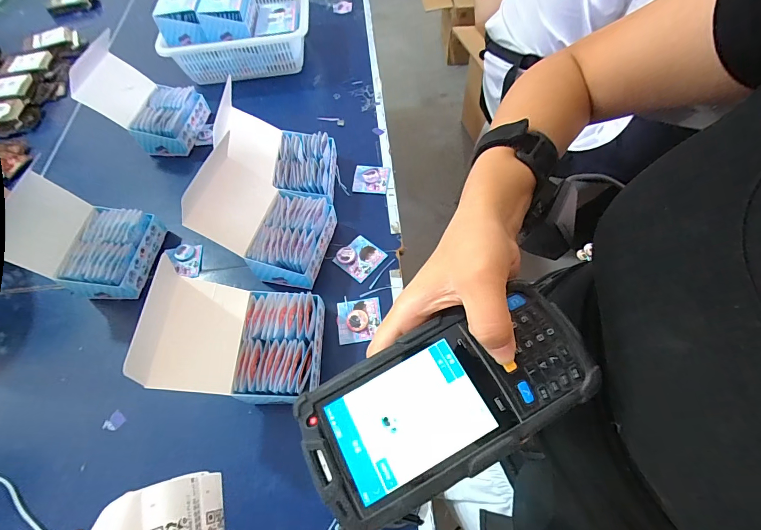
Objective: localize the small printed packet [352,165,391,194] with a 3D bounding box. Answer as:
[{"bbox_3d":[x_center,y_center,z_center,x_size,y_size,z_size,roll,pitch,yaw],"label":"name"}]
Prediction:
[{"bbox_3d":[-0.018,-0.170,0.706,0.069,0.008,0.063,5,69,1],"label":"small printed packet"}]

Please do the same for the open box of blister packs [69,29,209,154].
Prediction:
[{"bbox_3d":[-0.491,-0.342,0.756,0.175,0.157,0.155,11,62,10],"label":"open box of blister packs"}]

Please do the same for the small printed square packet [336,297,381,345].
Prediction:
[{"bbox_3d":[-0.033,0.084,0.556,0.067,0.007,0.068,-8,60,-1],"label":"small printed square packet"}]

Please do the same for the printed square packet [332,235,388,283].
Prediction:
[{"bbox_3d":[-0.036,-0.014,0.612,0.071,0.011,0.068,35,69,21],"label":"printed square packet"}]

